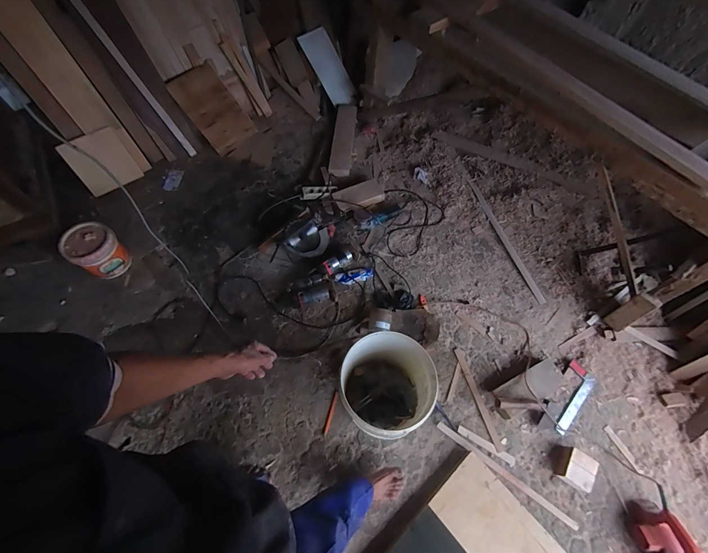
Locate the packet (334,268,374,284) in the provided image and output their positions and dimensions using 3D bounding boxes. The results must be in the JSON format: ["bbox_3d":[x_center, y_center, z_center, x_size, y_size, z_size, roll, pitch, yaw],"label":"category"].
[{"bbox_3d":[0.005,0.000,1.535,0.197,0.015,0.062,-14,78,-16],"label":"packet"}]

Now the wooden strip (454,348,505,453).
[{"bbox_3d":[0.509,0.497,1.314,0.032,0.010,0.406,-13,63,-10],"label":"wooden strip"}]

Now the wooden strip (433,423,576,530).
[{"bbox_3d":[0.558,0.728,1.185,0.547,0.026,0.033,33,65,14],"label":"wooden strip"}]

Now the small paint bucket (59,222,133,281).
[{"bbox_3d":[-1.136,-0.099,1.433,0.171,0.213,0.199,35,65,15],"label":"small paint bucket"}]

